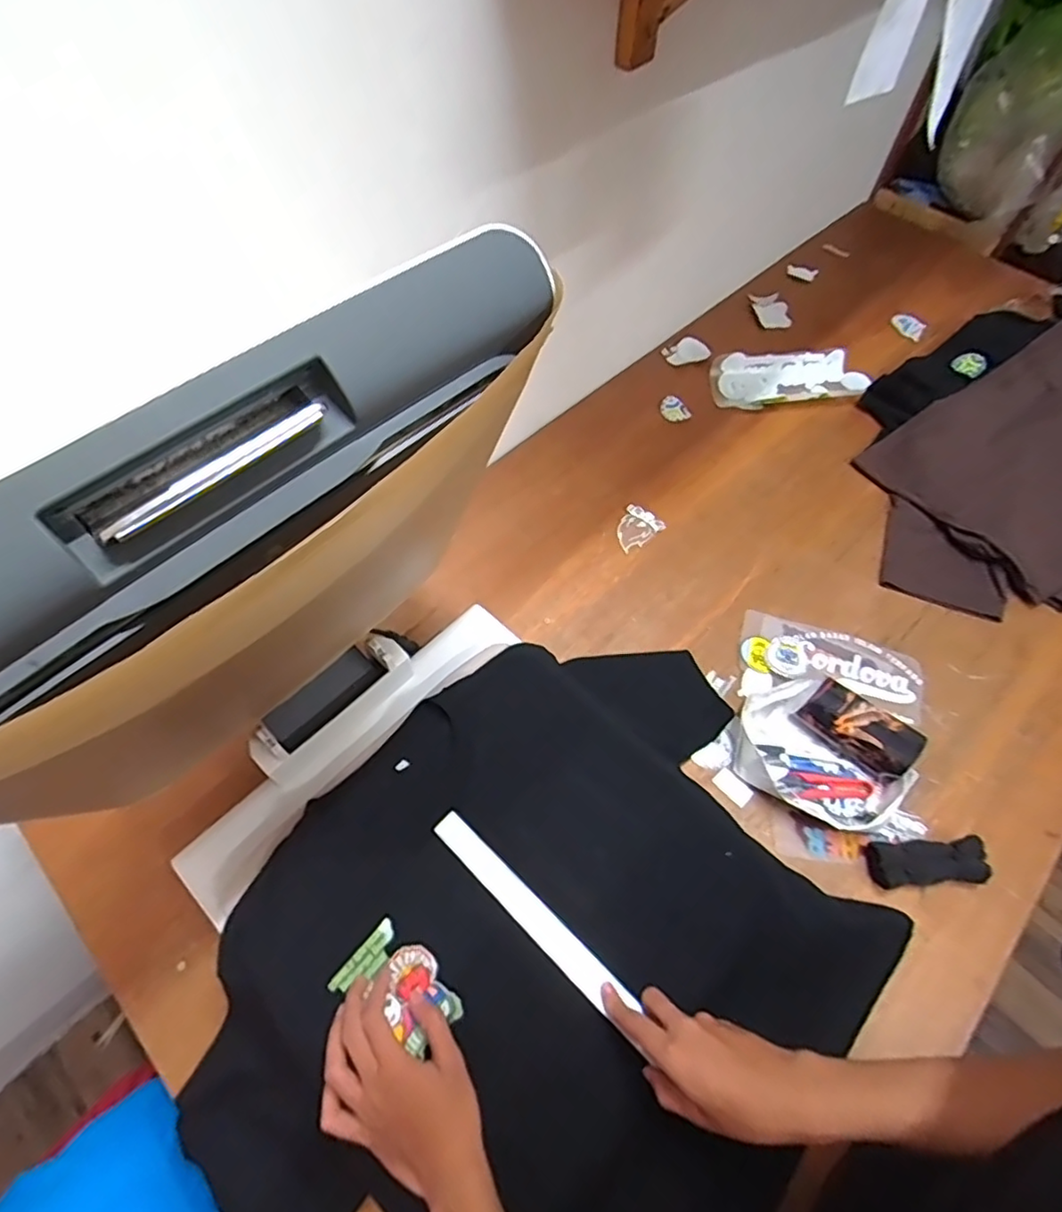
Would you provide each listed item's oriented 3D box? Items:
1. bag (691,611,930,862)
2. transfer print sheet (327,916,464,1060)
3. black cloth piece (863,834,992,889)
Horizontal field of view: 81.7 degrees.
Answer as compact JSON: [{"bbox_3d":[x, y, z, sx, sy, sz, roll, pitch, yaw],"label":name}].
[{"bbox_3d":[0.369,0.145,0.765,0.258,0.063,0.303,22,61,9],"label":"bag"},{"bbox_3d":[-0.113,0.334,0.537,0.105,0.007,0.066,32,63,15],"label":"transfer print sheet"},{"bbox_3d":[0.450,0.292,0.700,0.135,0.028,0.046,-1,60,-4],"label":"black cloth piece"}]

